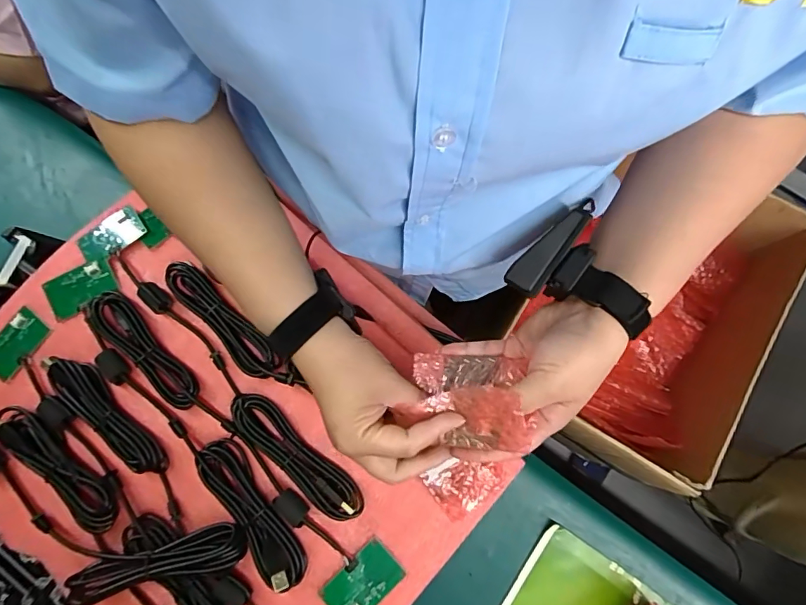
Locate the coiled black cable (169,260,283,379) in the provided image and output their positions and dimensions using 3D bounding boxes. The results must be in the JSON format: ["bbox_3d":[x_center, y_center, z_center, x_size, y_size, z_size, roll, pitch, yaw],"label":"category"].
[{"bbox_3d":[-0.185,0.015,0.457,0.037,0.015,0.156,-43,82,-9],"label":"coiled black cable"}]

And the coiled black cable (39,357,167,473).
[{"bbox_3d":[-0.291,0.108,0.436,0.159,0.017,0.036,39,80,7],"label":"coiled black cable"}]

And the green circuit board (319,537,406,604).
[{"bbox_3d":[-0.037,0.260,0.416,0.070,0.006,0.045,-41,82,-9],"label":"green circuit board"}]

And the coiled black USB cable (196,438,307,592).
[{"bbox_3d":[-0.141,0.191,0.409,0.041,0.017,0.145,-37,81,-8],"label":"coiled black USB cable"}]

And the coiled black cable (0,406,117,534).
[{"bbox_3d":[-0.331,0.154,0.425,0.158,0.016,0.041,40,80,7],"label":"coiled black cable"}]

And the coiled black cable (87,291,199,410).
[{"bbox_3d":[-0.259,0.046,0.449,0.035,0.021,0.149,-42,82,-9],"label":"coiled black cable"}]

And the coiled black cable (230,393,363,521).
[{"bbox_3d":[-0.103,0.145,0.426,0.156,0.017,0.035,40,80,7],"label":"coiled black cable"}]

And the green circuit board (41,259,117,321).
[{"bbox_3d":[-0.339,-0.014,0.473,0.067,0.010,0.040,-28,88,-9],"label":"green circuit board"}]

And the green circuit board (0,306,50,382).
[{"bbox_3d":[-0.408,0.044,0.474,0.045,0.009,0.068,41,86,7],"label":"green circuit board"}]

